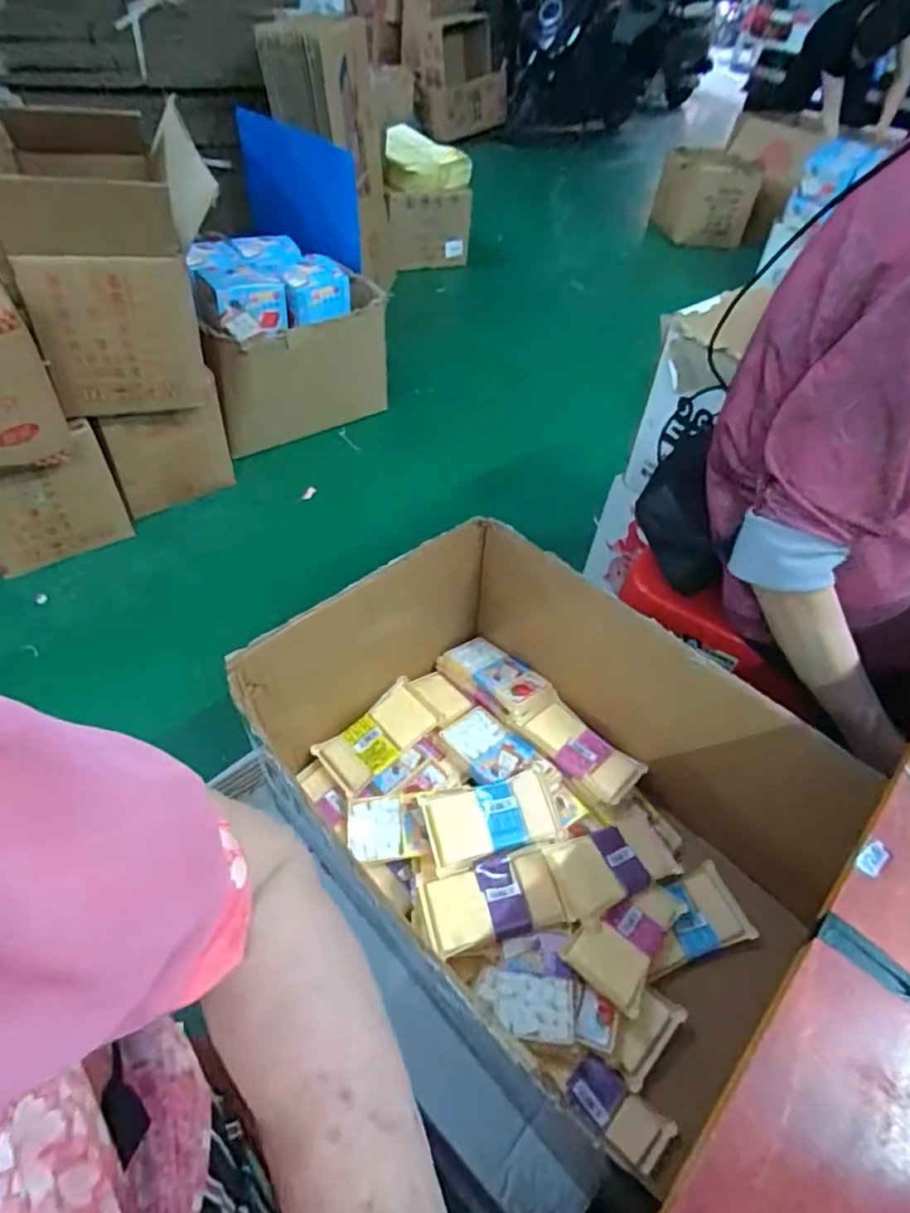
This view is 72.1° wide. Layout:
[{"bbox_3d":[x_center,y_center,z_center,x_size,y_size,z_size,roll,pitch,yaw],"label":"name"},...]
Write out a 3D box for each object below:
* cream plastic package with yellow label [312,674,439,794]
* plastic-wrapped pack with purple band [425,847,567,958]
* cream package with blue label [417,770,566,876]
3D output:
[{"bbox_3d":[-0.087,0.147,0.712,0.134,0.015,0.075,-40,60,-21],"label":"cream plastic package with yellow label"},{"bbox_3d":[0.037,0.282,0.596,0.122,0.018,0.067,-8,47,-13],"label":"plastic-wrapped pack with purple band"},{"bbox_3d":[0.037,0.216,0.635,0.133,0.010,0.073,-12,61,-12],"label":"cream package with blue label"}]

